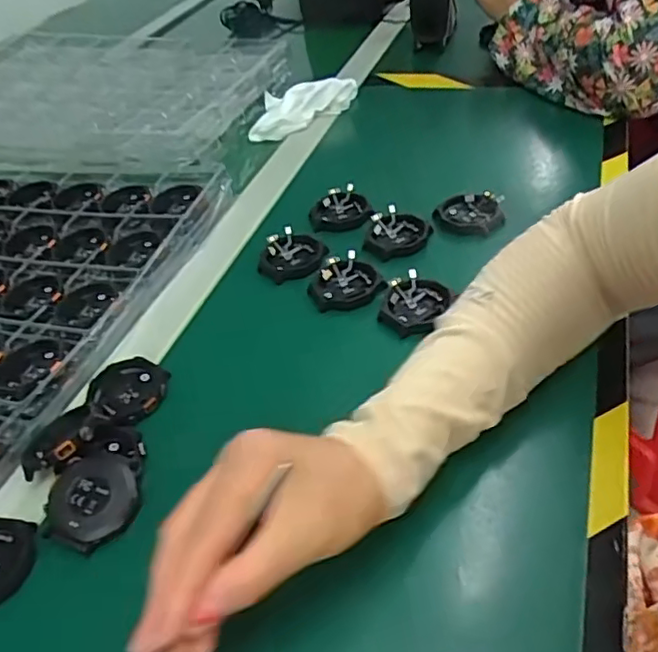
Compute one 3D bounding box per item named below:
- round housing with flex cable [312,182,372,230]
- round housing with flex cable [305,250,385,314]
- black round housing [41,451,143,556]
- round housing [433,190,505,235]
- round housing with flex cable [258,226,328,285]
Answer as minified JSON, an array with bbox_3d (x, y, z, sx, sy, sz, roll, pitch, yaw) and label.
[{"bbox_3d":[0.009,-0.102,0.532,0.050,0.016,0.047,-10,41,1],"label":"round housing with flex cable"},{"bbox_3d":[0.011,-0.033,0.455,0.050,0.009,0.054,-20,41,-10],"label":"round housing with flex cable"},{"bbox_3d":[-0.131,0.096,0.336,0.050,0.010,0.050,38,68,24],"label":"black round housing"},{"bbox_3d":[0.114,-0.090,0.497,0.054,0.018,0.041,-4,41,7],"label":"round housing"},{"bbox_3d":[-0.029,-0.057,0.486,0.049,0.012,0.049,-6,41,5],"label":"round housing with flex cable"}]

